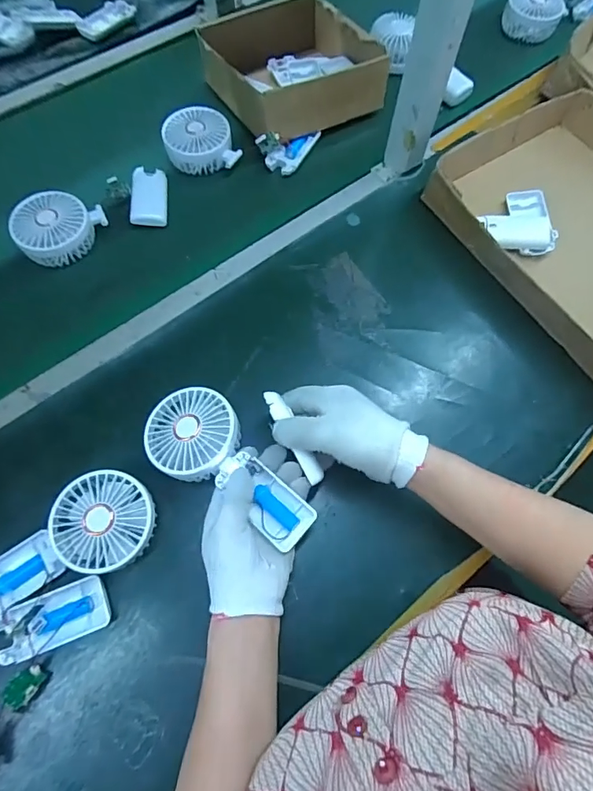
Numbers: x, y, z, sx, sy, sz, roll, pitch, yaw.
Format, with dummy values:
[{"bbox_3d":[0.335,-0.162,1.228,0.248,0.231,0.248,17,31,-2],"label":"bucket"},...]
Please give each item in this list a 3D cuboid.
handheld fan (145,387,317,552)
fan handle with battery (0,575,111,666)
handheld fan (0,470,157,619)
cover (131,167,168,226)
[{"bbox_3d":[-0.063,0.066,0.430,0.184,0.036,0.079,38,73,13],"label":"handheld fan"},{"bbox_3d":[-0.214,0.196,0.402,0.091,0.025,0.045,-20,68,-9],"label":"fan handle with battery"},{"bbox_3d":[-0.220,0.136,0.412,0.184,0.043,0.087,-23,75,-12],"label":"handheld fan"},{"bbox_3d":[-0.189,-0.256,0.590,0.044,0.009,0.083,2,71,-19],"label":"cover"}]

